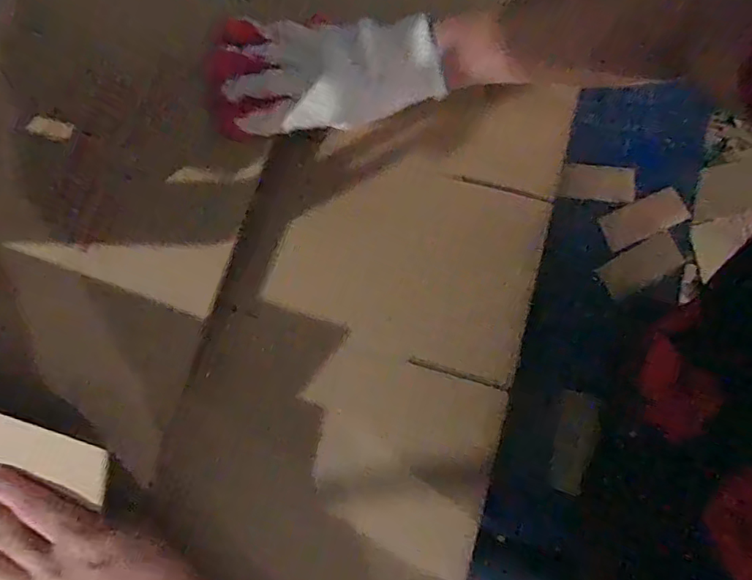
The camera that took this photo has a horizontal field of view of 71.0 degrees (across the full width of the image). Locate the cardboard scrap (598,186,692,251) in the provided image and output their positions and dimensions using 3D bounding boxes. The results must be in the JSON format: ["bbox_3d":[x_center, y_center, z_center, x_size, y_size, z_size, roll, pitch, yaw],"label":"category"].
[{"bbox_3d":[0.247,-0.067,0.487,0.082,0.006,0.035,-23,74,-6],"label":"cardboard scrap"}]

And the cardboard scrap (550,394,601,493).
[{"bbox_3d":[0.169,0.129,0.447,0.031,0.008,0.080,17,78,5],"label":"cardboard scrap"}]

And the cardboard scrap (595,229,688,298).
[{"bbox_3d":[0.239,-0.022,0.474,0.076,0.004,0.033,-28,78,-5],"label":"cardboard scrap"}]

